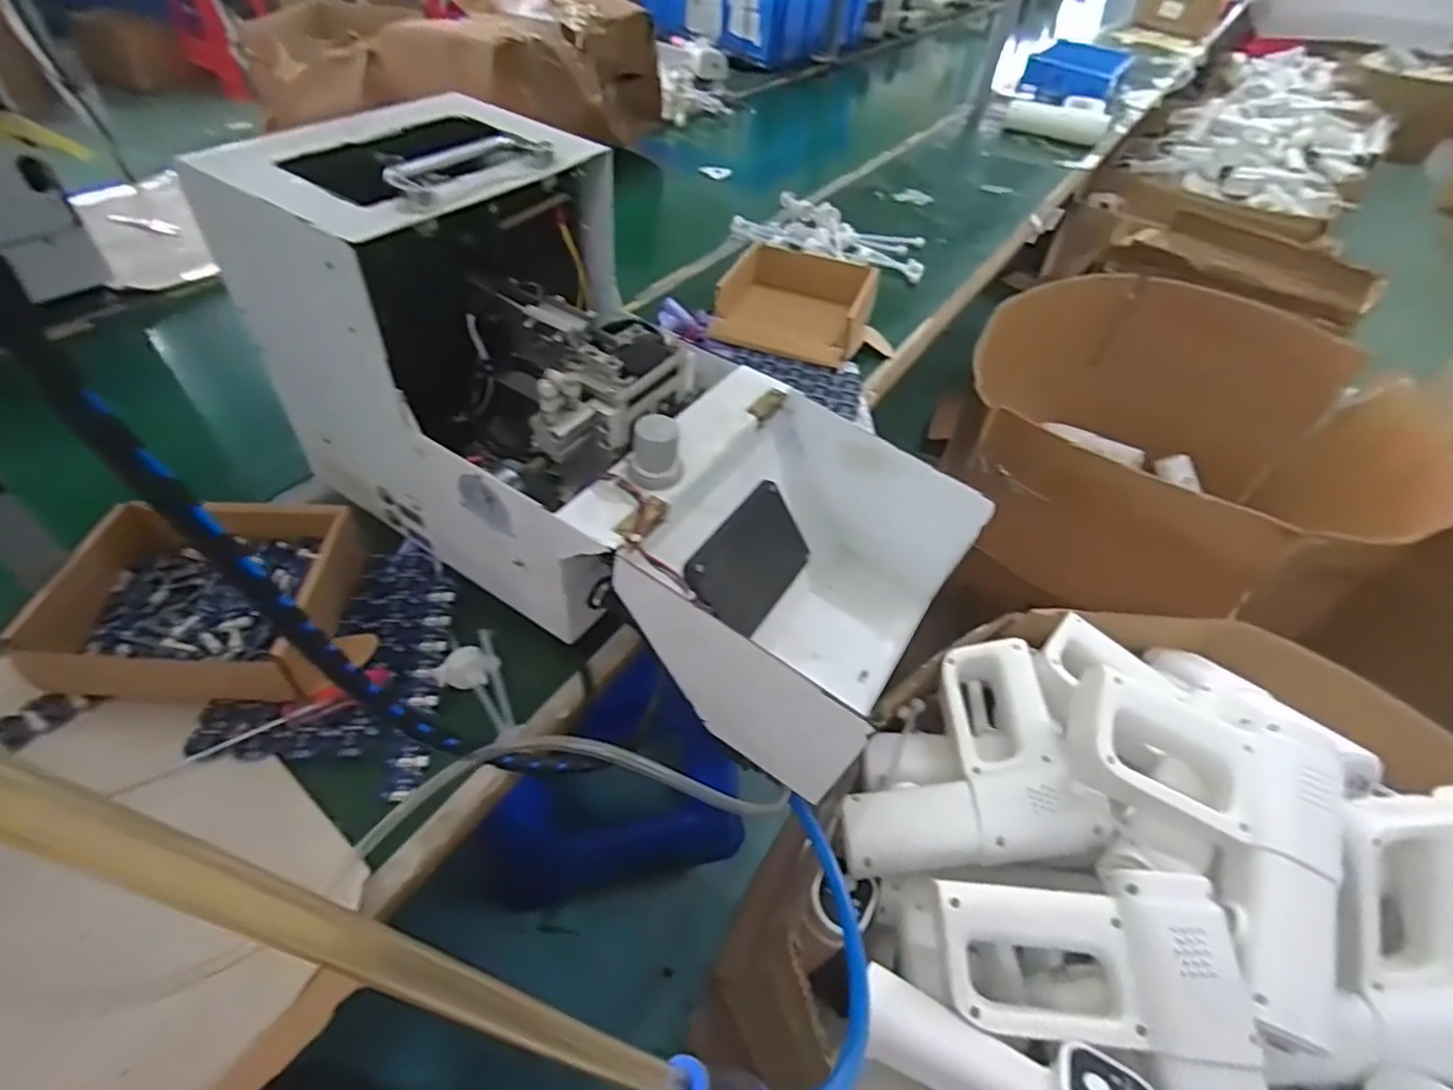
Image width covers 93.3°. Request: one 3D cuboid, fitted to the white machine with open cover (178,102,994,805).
[{"bbox_3d":[-0.076,-0.089,0.504,0.490,0.289,0.230,28,50,19],"label":"white machine with open cover"}]

